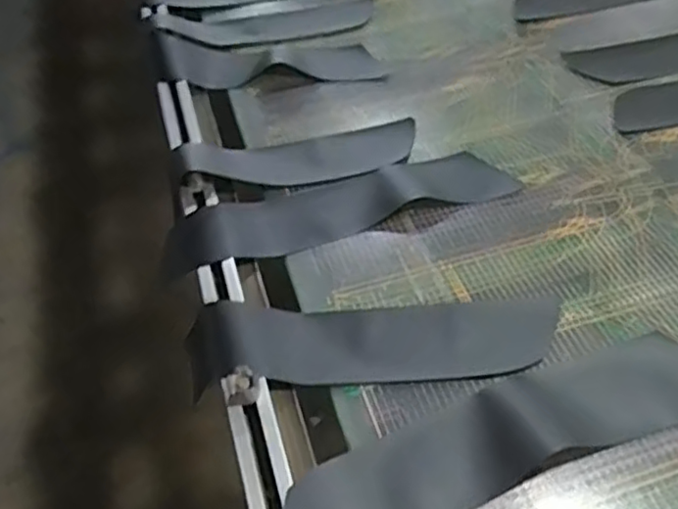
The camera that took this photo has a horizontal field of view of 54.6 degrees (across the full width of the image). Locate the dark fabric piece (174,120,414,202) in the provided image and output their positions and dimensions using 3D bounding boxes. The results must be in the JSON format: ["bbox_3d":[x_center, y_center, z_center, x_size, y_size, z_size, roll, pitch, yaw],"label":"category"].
[{"bbox_3d":[-0.059,-0.162,1.057,0.406,0.059,0.126,-14,47,-10],"label":"dark fabric piece"}]

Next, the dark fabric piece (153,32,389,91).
[{"bbox_3d":[-0.150,-0.396,1.315,0.472,0.062,0.170,-3,48,1],"label":"dark fabric piece"}]

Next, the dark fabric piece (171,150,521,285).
[{"bbox_3d":[0.002,-0.072,1.000,0.541,0.033,0.131,-17,48,-12],"label":"dark fabric piece"}]

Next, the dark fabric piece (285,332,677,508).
[{"bbox_3d":[0.192,0.201,0.728,0.530,0.029,0.121,-18,50,-14],"label":"dark fabric piece"}]

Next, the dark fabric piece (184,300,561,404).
[{"bbox_3d":[0.049,0.102,0.823,0.469,0.048,0.137,-7,46,-2],"label":"dark fabric piece"}]

